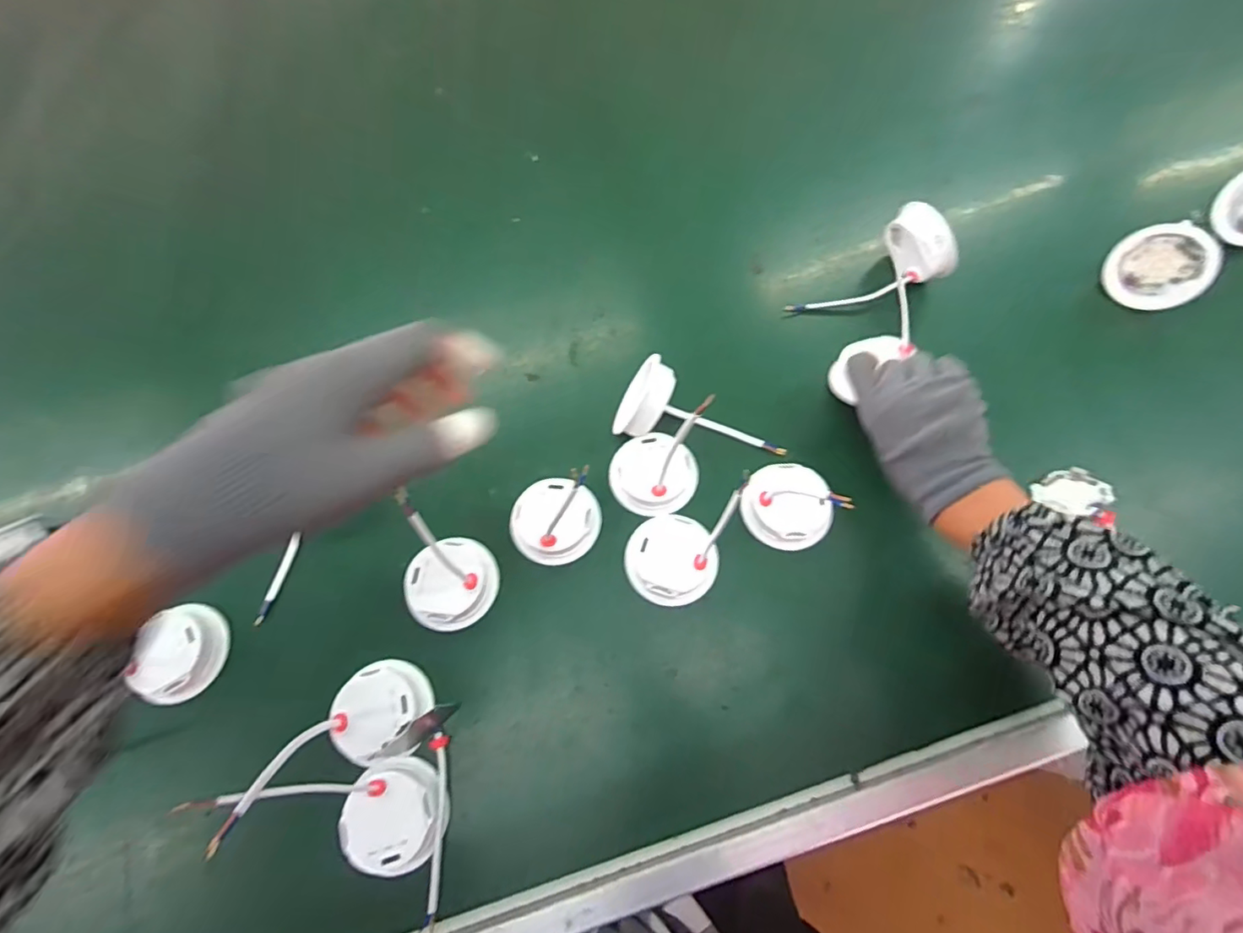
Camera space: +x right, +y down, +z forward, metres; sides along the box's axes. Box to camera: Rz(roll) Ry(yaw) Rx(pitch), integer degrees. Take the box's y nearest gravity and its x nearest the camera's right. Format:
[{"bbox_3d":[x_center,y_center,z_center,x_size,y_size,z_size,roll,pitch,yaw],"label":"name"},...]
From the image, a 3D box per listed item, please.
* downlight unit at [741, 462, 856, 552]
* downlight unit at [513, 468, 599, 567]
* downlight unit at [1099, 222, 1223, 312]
[{"bbox_3d":[0.136,0.032,0.463,0.072,0.023,0.068,-1,70,1],"label":"downlight unit"},{"bbox_3d":[-0.053,0.044,0.466,0.069,0.029,0.067,-14,70,-4],"label":"downlight unit"},{"bbox_3d":[0.488,-0.181,0.515,0.073,0.071,0.026,45,53,14],"label":"downlight unit"}]

